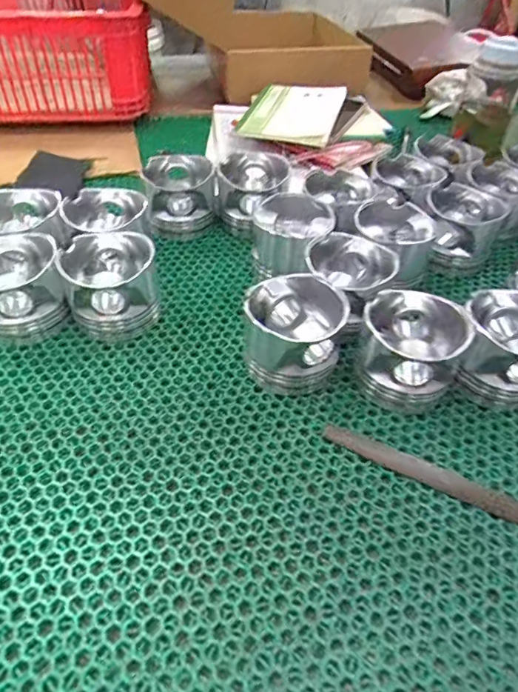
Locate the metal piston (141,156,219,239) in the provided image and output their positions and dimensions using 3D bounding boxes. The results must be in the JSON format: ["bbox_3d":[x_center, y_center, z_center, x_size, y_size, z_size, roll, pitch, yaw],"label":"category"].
[{"bbox_3d":[-0.096,-0.185,0.600,0.088,0.069,0.083,0,46,-2],"label":"metal piston"}]

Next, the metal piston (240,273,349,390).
[{"bbox_3d":[0.030,-0.009,0.442,0.090,0.071,0.091,16,48,12],"label":"metal piston"}]

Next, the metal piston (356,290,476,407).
[{"bbox_3d":[0.132,0.006,0.432,0.089,0.071,0.087,21,49,16],"label":"metal piston"}]

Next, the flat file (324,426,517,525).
[{"bbox_3d":[0.161,0.112,0.377,0.230,0.005,0.019,22,49,17],"label":"flat file"}]

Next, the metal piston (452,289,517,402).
[{"bbox_3d":[0.224,0.002,0.436,0.085,0.075,0.084,25,50,19],"label":"metal piston"}]

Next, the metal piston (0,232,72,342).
[{"bbox_3d":[-0.233,-0.056,0.467,0.085,0.070,0.092,-25,52,-24],"label":"metal piston"}]

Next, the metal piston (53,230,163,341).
[{"bbox_3d":[-0.142,-0.058,0.478,0.087,0.075,0.086,1,46,-2],"label":"metal piston"}]

